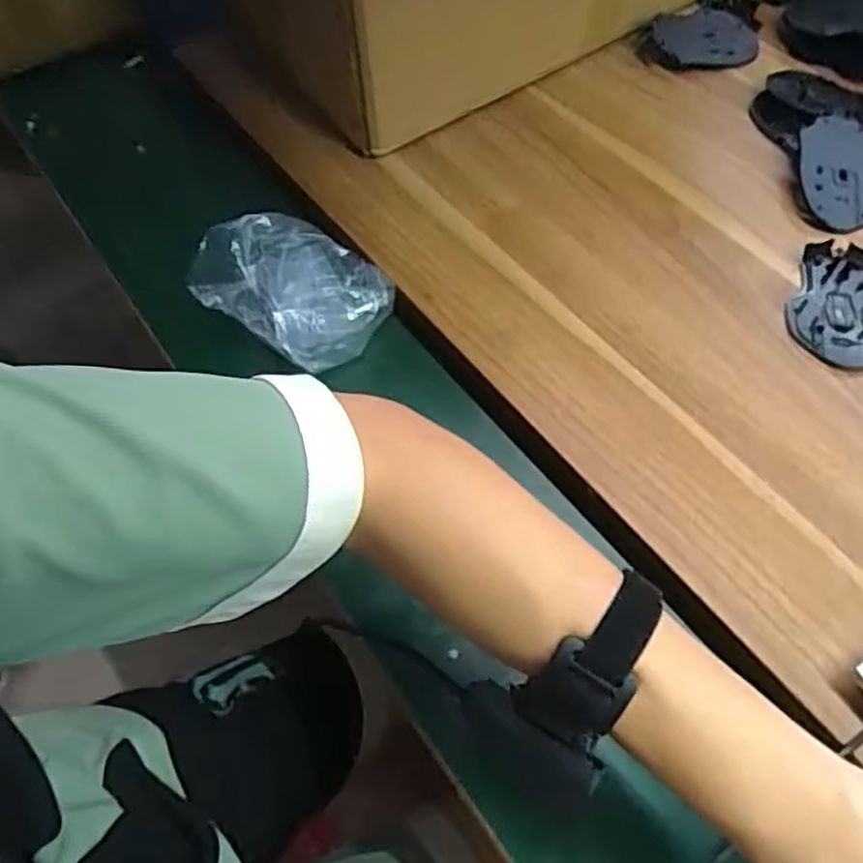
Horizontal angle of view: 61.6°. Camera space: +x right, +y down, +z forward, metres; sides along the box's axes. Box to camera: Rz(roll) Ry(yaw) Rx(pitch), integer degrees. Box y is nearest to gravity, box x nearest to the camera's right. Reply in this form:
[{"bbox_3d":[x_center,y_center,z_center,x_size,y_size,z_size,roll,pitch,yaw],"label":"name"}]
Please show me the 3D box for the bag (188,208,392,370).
[{"bbox_3d":[-0.107,-0.119,0.580,0.134,0.062,0.115,33,67,19],"label":"bag"}]

